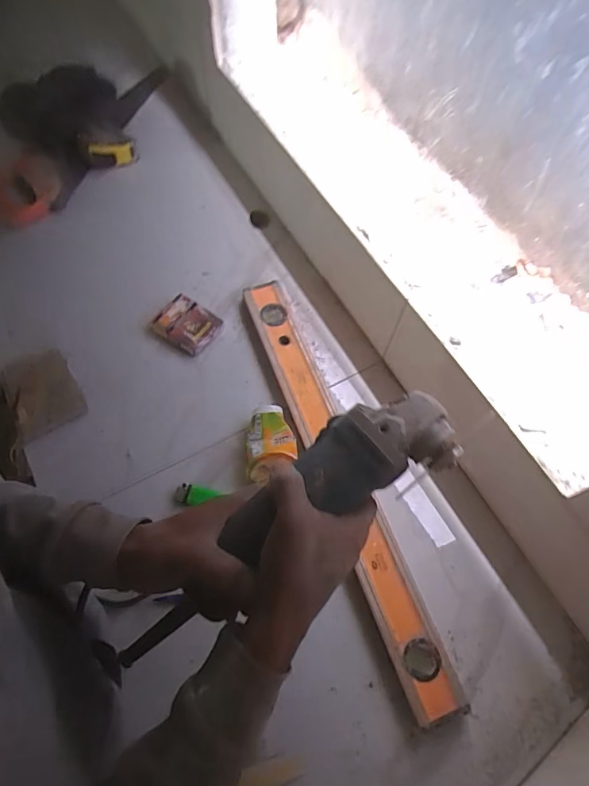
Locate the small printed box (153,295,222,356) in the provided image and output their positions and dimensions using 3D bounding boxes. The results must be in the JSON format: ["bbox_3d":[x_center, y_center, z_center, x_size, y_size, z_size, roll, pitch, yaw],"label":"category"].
[{"bbox_3d":[-0.160,-0.101,0.704,0.088,0.025,0.071,33,67,13],"label":"small printed box"}]

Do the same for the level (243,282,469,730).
[{"bbox_3d":[0.052,0.093,0.610,0.058,0.033,0.587,-18,66,-11],"label":"level"}]

